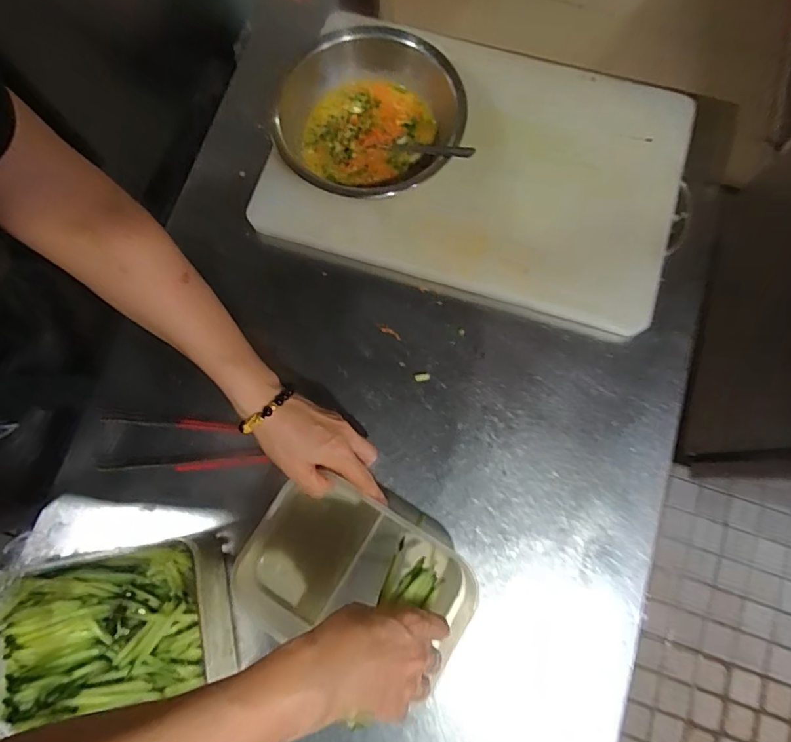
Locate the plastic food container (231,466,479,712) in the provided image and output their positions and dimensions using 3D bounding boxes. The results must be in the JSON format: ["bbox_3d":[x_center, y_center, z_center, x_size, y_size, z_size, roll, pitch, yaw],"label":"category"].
[{"bbox_3d":[-0.036,0.199,0.452,0.222,0.054,0.146,25,80,3],"label":"plastic food container"}]

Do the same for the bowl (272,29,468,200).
[{"bbox_3d":[-0.025,-0.261,0.516,0.185,0.087,0.187,0,77,2],"label":"bowl"}]

